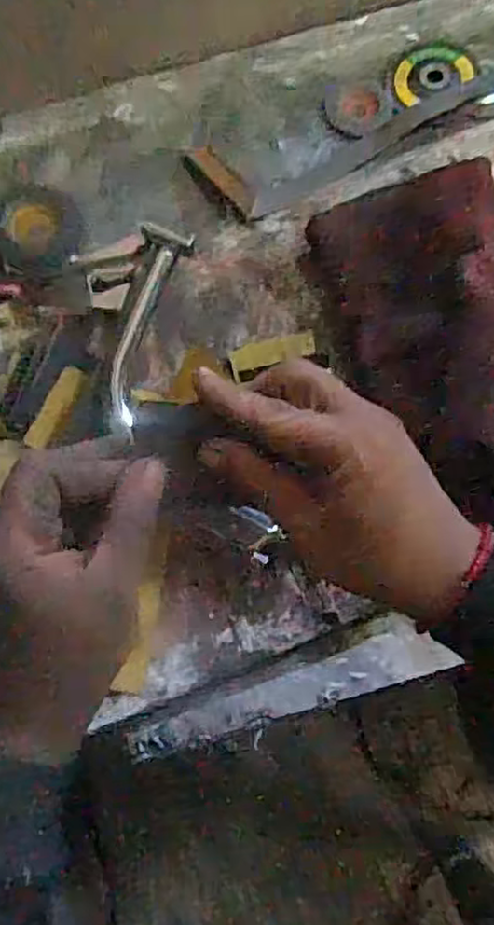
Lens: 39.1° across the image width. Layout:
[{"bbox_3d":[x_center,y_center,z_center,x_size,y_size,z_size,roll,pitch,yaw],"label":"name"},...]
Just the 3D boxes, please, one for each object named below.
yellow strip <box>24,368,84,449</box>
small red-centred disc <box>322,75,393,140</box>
[{"bbox_3d":[-0.147,-0.042,0.532,0.012,0.015,0.069,24,75,7],"label":"yellow strip"},{"bbox_3d":[0.108,-0.346,0.675,0.063,0.004,0.073,31,76,9],"label":"small red-centred disc"}]

